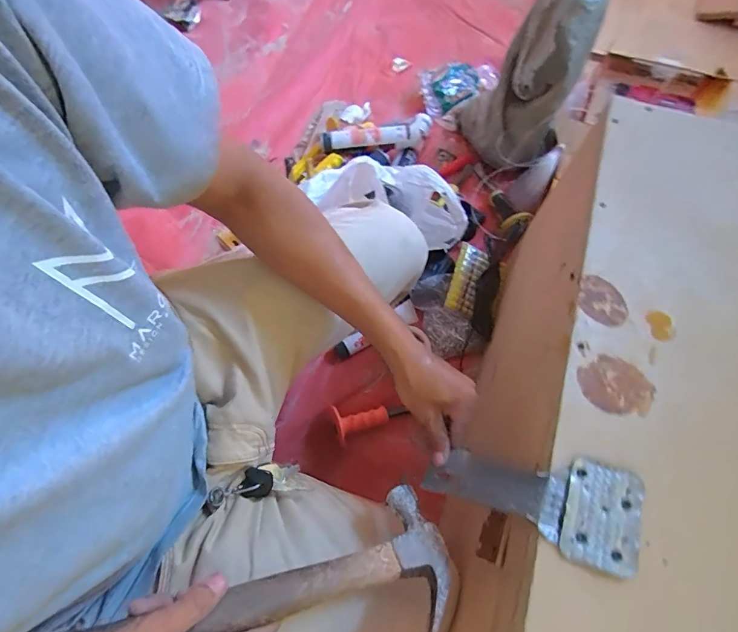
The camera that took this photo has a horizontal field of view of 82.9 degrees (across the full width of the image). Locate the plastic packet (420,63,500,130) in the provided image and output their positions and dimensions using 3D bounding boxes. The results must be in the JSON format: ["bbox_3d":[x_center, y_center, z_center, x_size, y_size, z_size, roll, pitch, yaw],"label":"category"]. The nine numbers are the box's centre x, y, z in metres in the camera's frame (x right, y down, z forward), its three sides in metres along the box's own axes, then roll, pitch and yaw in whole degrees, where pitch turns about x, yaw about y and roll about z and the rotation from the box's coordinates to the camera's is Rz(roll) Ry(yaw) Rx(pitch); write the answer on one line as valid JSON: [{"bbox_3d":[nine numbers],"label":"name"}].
[{"bbox_3d":[0.220,-0.588,1.061,0.144,0.031,0.205,43,83,-6],"label":"plastic packet"}]

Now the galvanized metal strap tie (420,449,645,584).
[{"bbox_3d":[0.132,0.154,0.368,0.174,0.046,0.076,0,60,43],"label":"galvanized metal strap tie"}]

